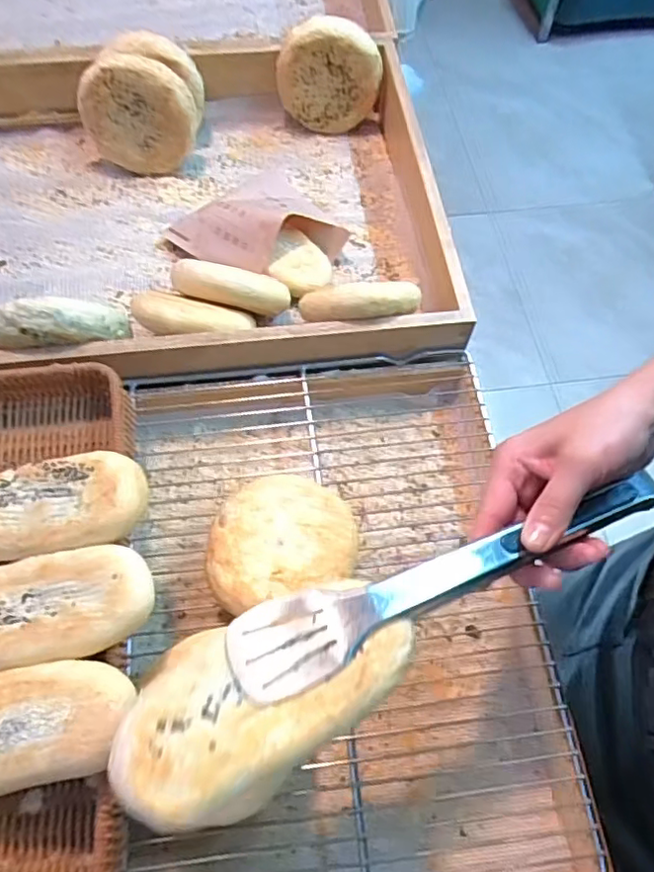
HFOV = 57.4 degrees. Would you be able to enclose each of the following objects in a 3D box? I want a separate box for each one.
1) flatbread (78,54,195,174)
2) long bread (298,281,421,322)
[{"bbox_3d":[-0.202,-0.344,0.646,0.117,0.110,0.020,-5,50,-2],"label":"flatbread"},{"bbox_3d":[0.029,-0.114,0.509,0.102,0.038,0.031,-4,64,-3],"label":"long bread"}]

